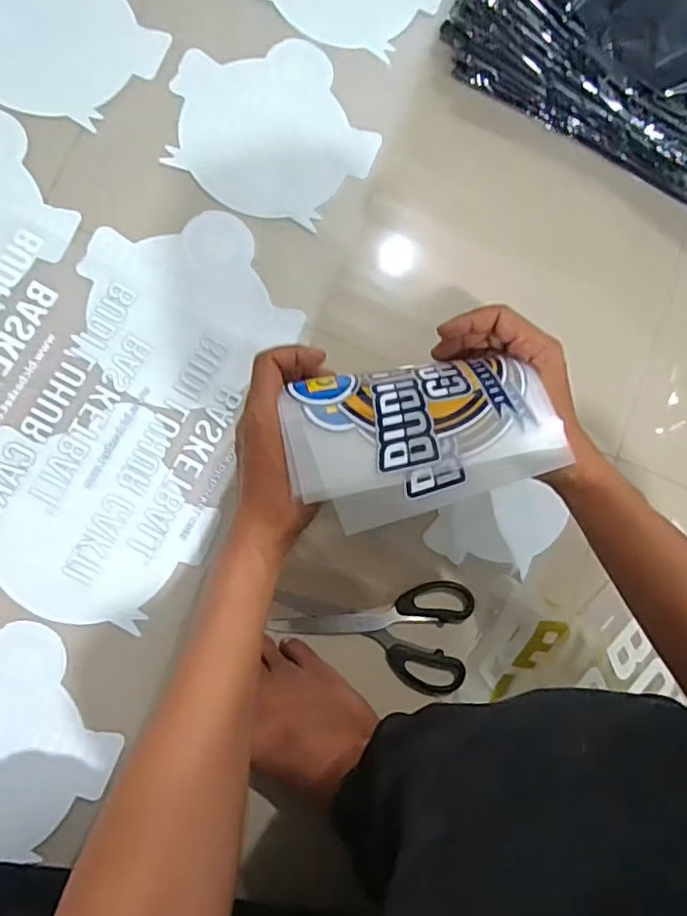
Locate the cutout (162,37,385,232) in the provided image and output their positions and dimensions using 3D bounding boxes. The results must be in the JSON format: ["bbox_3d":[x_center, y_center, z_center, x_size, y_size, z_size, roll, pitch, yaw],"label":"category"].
[{"bbox_3d":[-0.068,-0.324,0.599,0.196,0.006,0.180,1,83,-8],"label":"cutout"}]

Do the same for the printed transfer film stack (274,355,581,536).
[{"bbox_3d":[0.054,-0.020,0.437,0.177,0.047,0.109,-17,87,-10],"label":"printed transfer film stack"}]

